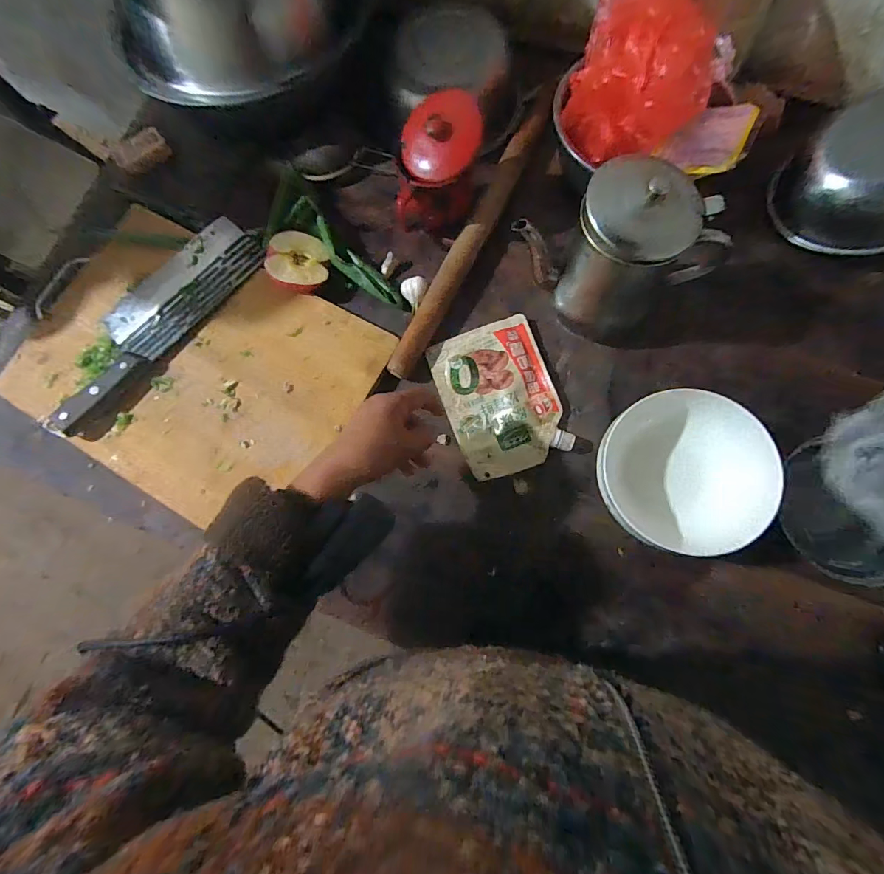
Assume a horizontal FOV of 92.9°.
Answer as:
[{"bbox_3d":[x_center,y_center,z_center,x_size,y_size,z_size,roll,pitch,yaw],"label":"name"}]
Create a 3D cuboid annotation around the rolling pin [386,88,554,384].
[{"bbox_3d":[0.041,-0.250,0.503,0.026,0.023,0.399,28,83,7],"label":"rolling pin"}]

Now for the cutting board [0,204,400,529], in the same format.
[{"bbox_3d":[-0.303,-0.090,0.503,0.402,0.015,0.299,31,84,7],"label":"cutting board"}]

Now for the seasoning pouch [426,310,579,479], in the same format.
[{"bbox_3d":[0.066,-0.048,0.479,0.123,0.023,0.173,-19,81,0],"label":"seasoning pouch"}]

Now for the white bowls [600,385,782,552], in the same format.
[{"bbox_3d":[0.242,0.037,0.428,0.143,0.066,0.172,-7,81,2],"label":"white bowls"}]

